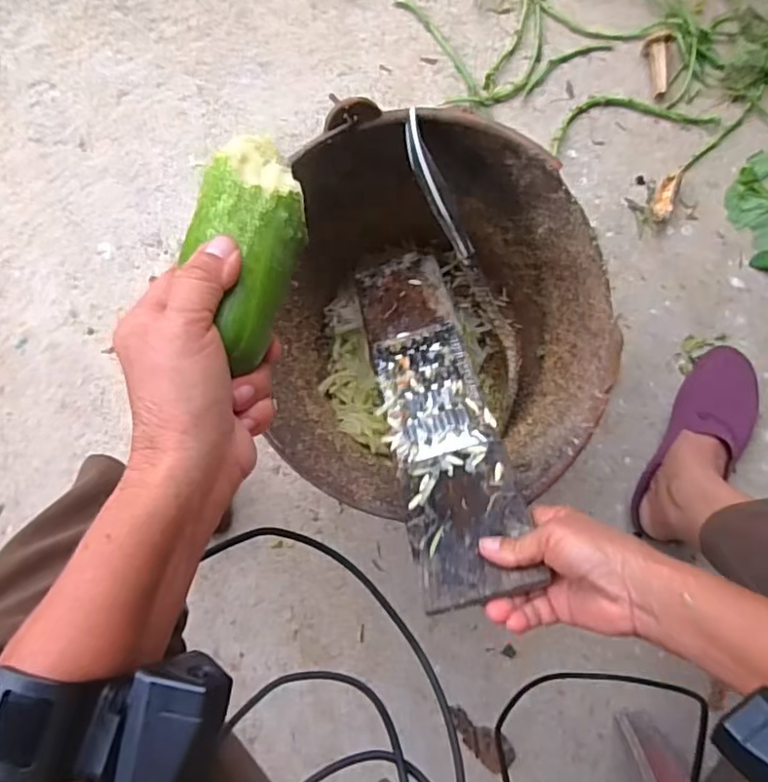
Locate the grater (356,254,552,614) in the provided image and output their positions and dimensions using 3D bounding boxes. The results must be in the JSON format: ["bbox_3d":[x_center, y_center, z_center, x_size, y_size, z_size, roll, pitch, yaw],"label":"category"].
[{"bbox_3d":[0.039,-0.001,0.497,0.081,0.016,0.349,-12,50,1],"label":"grater"}]

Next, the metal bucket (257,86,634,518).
[{"bbox_3d":[0.043,-0.065,0.591,0.272,0.234,0.314,4,90,1],"label":"metal bucket"}]

